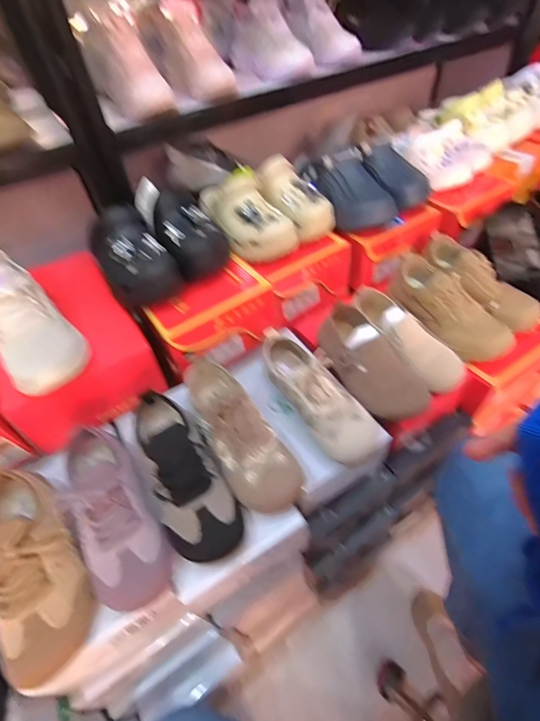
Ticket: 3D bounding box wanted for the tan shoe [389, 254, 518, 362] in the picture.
[{"bbox_3d":[0.303,-0.091,0.611,0.079,0.068,0.217,-30,66,-21],"label":"tan shoe"}]

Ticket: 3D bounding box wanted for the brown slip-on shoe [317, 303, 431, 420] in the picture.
[{"bbox_3d":[0.153,0.004,0.574,0.088,0.072,0.202,-26,65,-18],"label":"brown slip-on shoe"}]

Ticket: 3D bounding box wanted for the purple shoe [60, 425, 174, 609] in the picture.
[{"bbox_3d":[-0.186,0.157,0.409,0.080,0.089,0.211,-28,50,-19],"label":"purple shoe"}]

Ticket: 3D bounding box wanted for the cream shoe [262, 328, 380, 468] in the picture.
[{"bbox_3d":[0.068,0.043,0.529,0.083,0.070,0.217,-27,50,-18],"label":"cream shoe"}]

